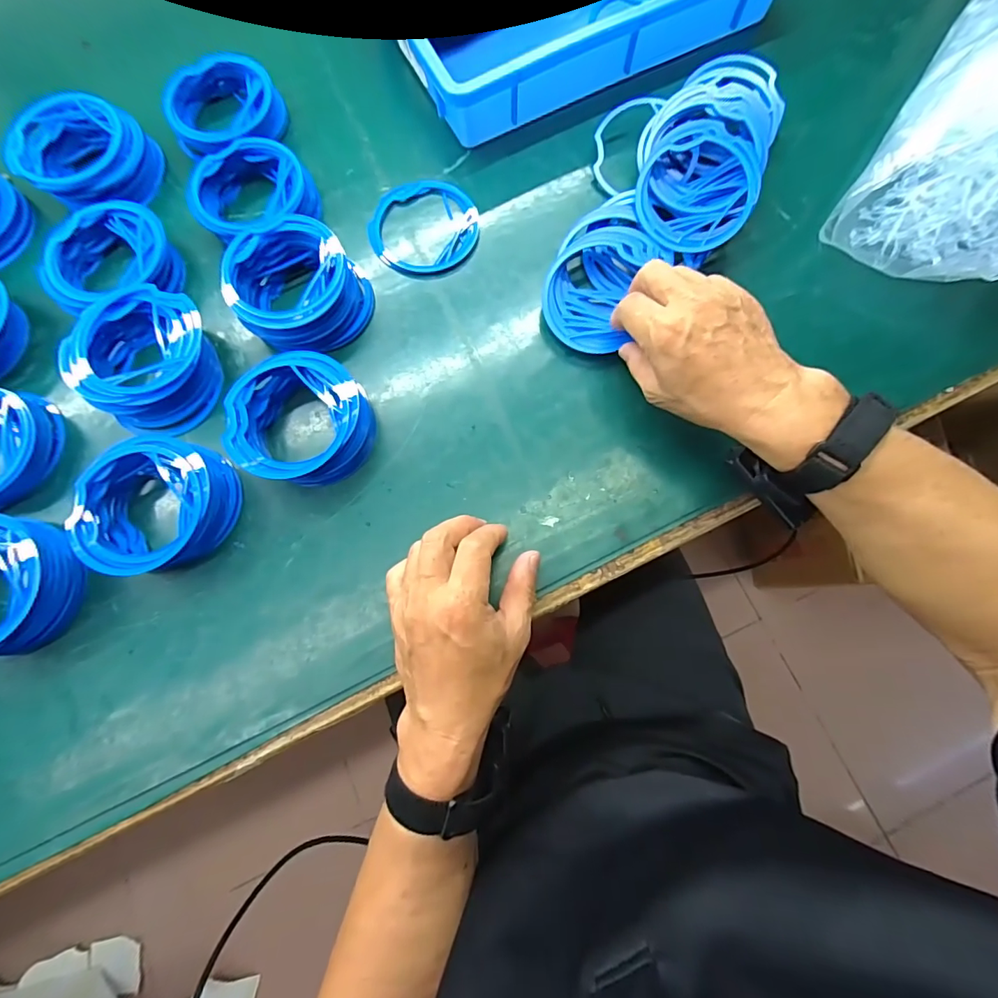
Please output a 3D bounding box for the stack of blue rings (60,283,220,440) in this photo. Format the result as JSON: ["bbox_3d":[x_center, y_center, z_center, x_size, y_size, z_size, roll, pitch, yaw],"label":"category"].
[{"bbox_3d":[-0.284,-0.113,0.376,0.103,0.040,0.109,23,78,6],"label":"stack of blue rings"}]

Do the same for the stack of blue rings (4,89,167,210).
[{"bbox_3d":[-0.369,-0.306,0.417,0.098,0.047,0.096,28,79,7],"label":"stack of blue rings"}]

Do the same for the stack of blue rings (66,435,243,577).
[{"bbox_3d":[-0.258,0.006,0.349,0.101,0.039,0.103,12,77,4],"label":"stack of blue rings"}]

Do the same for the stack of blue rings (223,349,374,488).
[{"bbox_3d":[-0.153,-0.061,0.363,0.104,0.040,0.101,8,77,3],"label":"stack of blue rings"}]

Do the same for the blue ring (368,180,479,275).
[{"bbox_3d":[-0.067,-0.248,0.418,0.095,0.007,0.096,0,77,1],"label":"blue ring"}]

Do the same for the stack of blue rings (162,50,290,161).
[{"bbox_3d":[-0.251,-0.358,0.429,0.096,0.037,0.098,34,80,8],"label":"stack of blue rings"}]

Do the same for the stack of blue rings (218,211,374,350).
[{"bbox_3d":[-0.163,-0.171,0.381,0.103,0.047,0.105,-40,79,-8],"label":"stack of blue rings"}]

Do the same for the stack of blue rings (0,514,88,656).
[{"bbox_3d":[-0.360,0.064,0.333,0.100,0.042,0.103,16,77,5],"label":"stack of blue rings"}]

